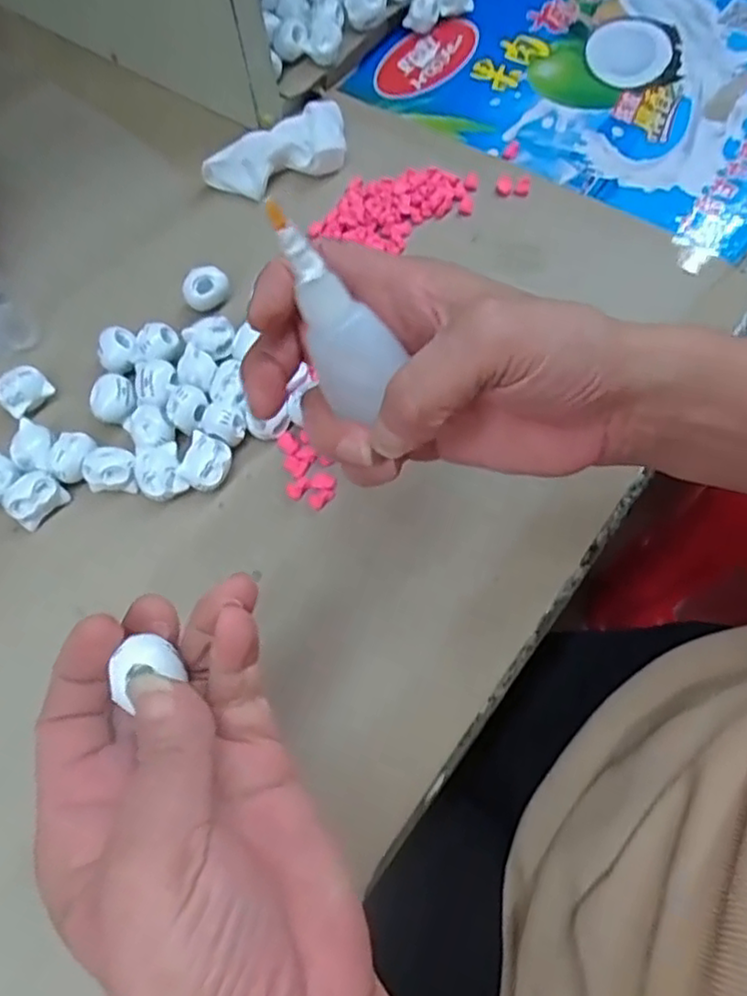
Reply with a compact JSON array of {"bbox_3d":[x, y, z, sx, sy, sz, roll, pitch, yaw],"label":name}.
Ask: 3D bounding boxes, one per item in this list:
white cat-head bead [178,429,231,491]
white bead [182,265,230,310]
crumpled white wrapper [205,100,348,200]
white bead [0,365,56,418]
[{"bbox_3d":[-0.081,-0.016,0.331,0.022,0.018,0.024,21,66,13],"label":"white cat-head bead"},{"bbox_3d":[-0.094,-0.118,0.379,0.025,0.017,0.015,-21,64,-8],"label":"white bead"},{"bbox_3d":[-0.057,-0.215,0.424,0.093,0.022,0.046,-27,65,-11],"label":"crumpled white wrapper"},{"bbox_3d":[-0.186,-0.056,0.363,0.021,0.020,0.025,39,71,20],"label":"white bead"}]

